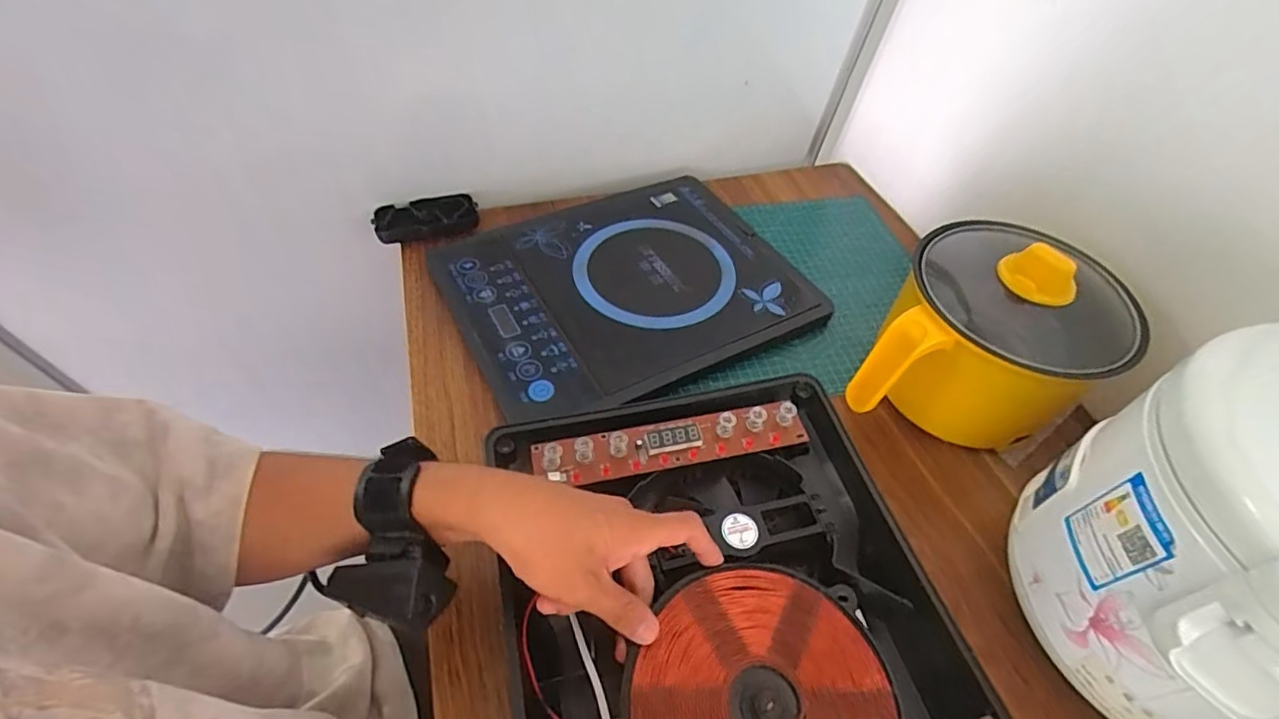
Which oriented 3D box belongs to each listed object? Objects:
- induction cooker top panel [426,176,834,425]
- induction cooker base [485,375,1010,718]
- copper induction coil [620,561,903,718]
[{"bbox_3d":[-0.016,-0.084,0.599,0.338,0.020,0.283,-21,56,-22],"label":"induction cooker top panel"},{"bbox_3d":[0.065,0.173,0.374,0.287,0.059,0.336,-9,52,-13],"label":"induction cooker base"},{"bbox_3d":[0.069,0.196,0.326,0.152,0.010,0.144,3,50,-4],"label":"copper induction coil"}]

